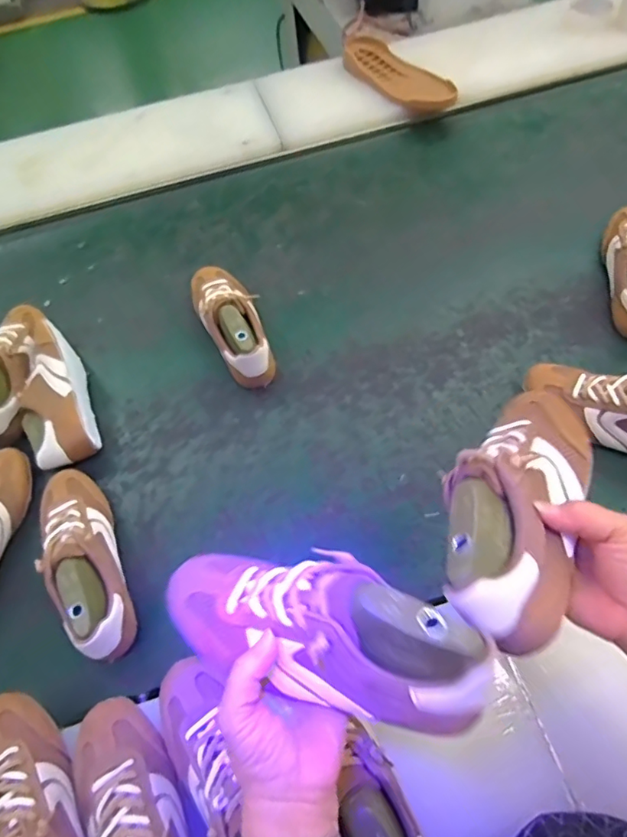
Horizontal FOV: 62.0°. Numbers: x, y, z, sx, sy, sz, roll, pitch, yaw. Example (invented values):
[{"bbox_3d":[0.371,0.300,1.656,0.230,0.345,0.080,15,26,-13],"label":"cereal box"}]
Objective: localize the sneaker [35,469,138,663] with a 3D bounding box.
[{"bbox_3d":[-0.268,0.155,0.598,0.071,0.078,0.241,-24,59,-8],"label":"sneaker"}]

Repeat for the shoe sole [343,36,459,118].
[{"bbox_3d":[0.155,-0.690,1.040,0.102,0.029,0.311,-30,67,-13],"label":"shoe sole"}]

